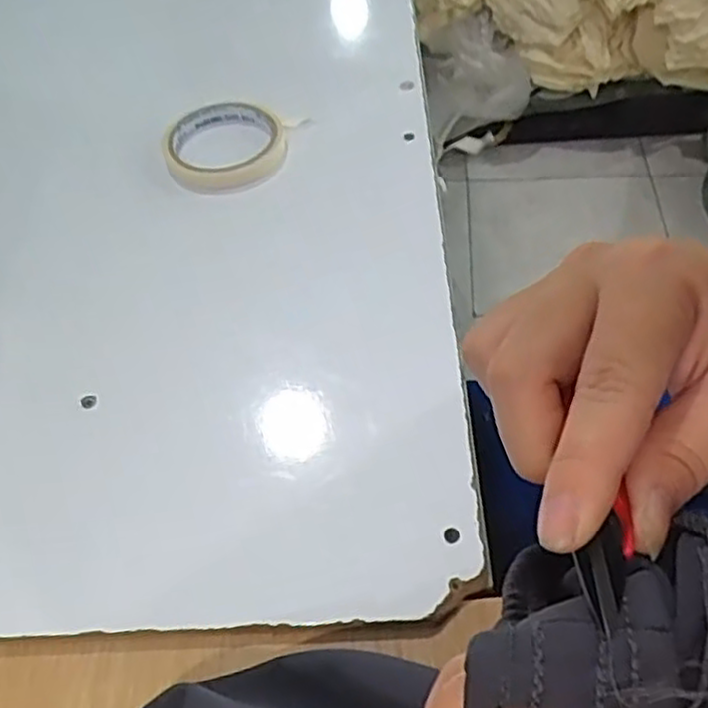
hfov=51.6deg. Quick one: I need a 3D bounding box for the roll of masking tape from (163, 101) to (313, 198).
[{"bbox_3d":[-0.095,-0.155,0.549,0.096,0.020,0.096,-3,53,4],"label":"roll of masking tape"}]

